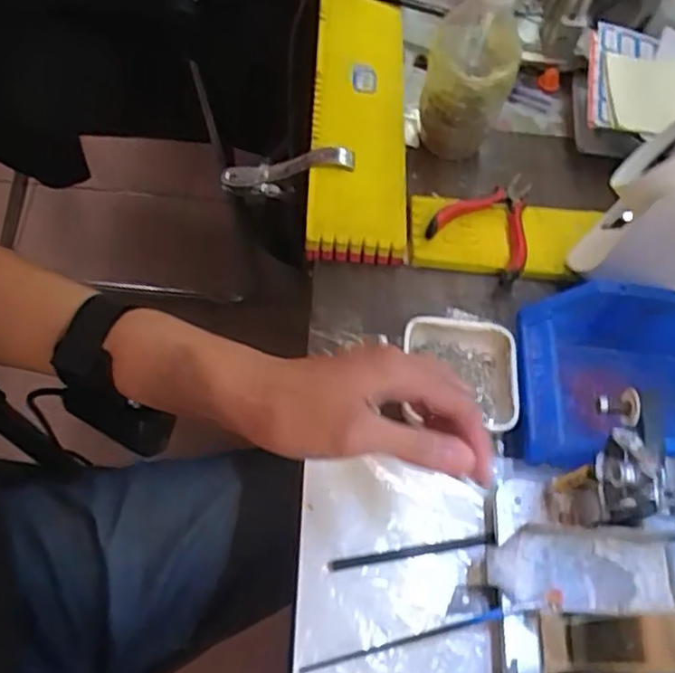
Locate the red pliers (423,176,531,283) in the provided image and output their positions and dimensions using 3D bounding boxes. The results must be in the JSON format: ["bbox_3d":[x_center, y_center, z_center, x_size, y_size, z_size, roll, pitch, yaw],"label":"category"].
[{"bbox_3d":[0.134,-0.096,0.575,0.082,0.026,0.090,36,63,13],"label":"red pliers"}]

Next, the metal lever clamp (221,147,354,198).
[{"bbox_3d":[-0.044,-0.141,0.596,0.119,0.039,0.013,-9,57,17],"label":"metal lever clamp"}]

